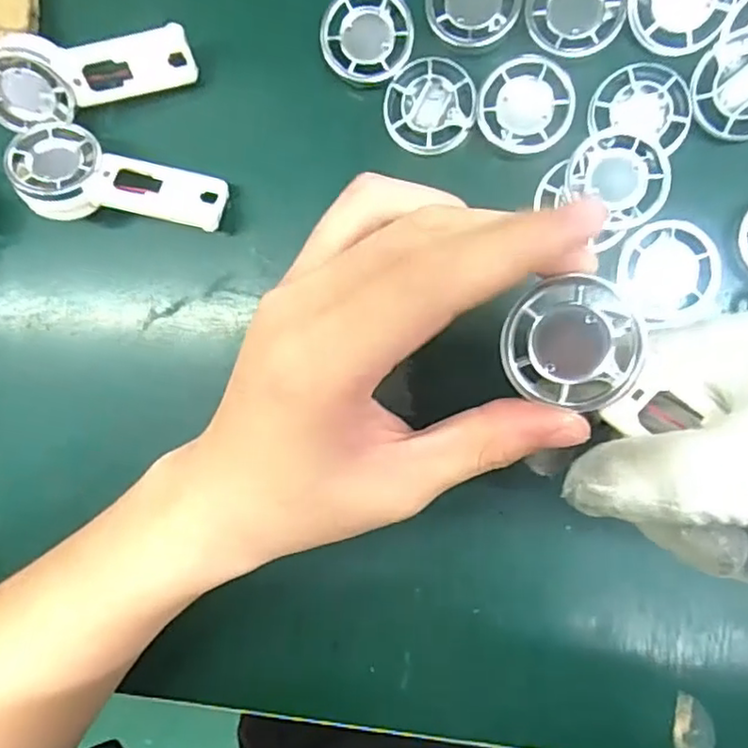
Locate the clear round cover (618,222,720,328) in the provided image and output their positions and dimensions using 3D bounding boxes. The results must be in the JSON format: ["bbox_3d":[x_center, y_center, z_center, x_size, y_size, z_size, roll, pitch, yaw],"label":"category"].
[{"bbox_3d":[0.117,-0.041,0.256,0.038,0.004,0.039,0,91,9],"label":"clear round cover"}]

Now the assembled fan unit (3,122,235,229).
[{"bbox_3d":[-0.111,-0.084,0.284,0.091,0.021,0.040,12,96,-4],"label":"assembled fan unit"}]

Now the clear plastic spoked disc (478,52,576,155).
[{"bbox_3d":[0.062,-0.110,0.264,0.037,0.004,0.038,0,91,9],"label":"clear plastic spoked disc"}]

